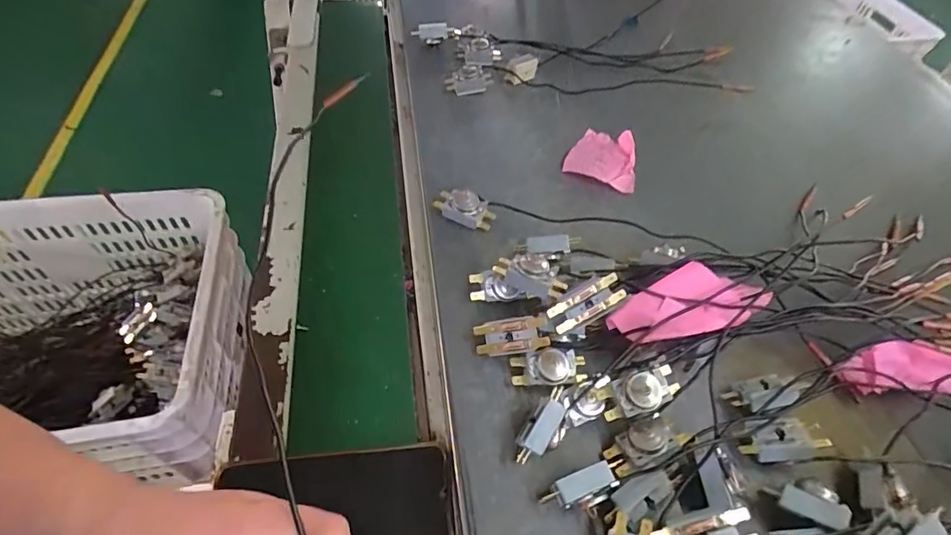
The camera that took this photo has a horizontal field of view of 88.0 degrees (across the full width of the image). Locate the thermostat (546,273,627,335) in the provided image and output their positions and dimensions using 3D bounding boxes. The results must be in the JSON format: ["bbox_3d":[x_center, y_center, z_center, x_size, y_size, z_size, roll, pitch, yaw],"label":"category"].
[{"bbox_3d":[0.087,0.028,0.386,0.061,0.013,0.029,-30,96,2],"label":"thermostat"}]

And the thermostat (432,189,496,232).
[{"bbox_3d":[-0.010,-0.057,0.492,0.058,0.027,0.028,24,54,14],"label":"thermostat"}]

